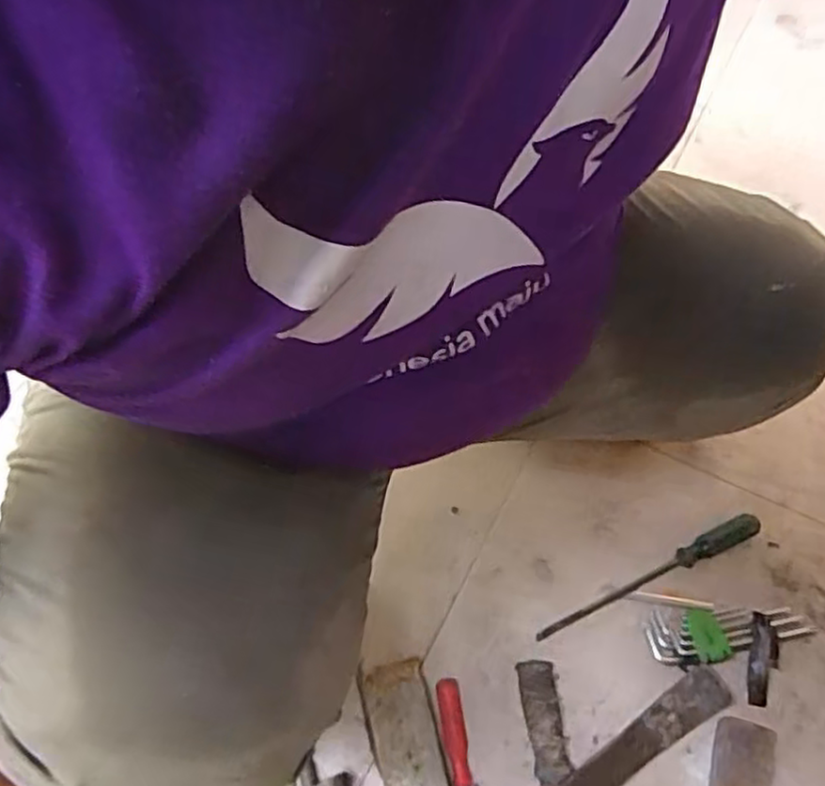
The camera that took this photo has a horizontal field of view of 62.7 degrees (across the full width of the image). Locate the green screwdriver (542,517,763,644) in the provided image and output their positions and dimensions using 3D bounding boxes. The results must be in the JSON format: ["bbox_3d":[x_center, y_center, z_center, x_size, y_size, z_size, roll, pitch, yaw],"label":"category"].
[{"bbox_3d":[0.256,0.198,0.731,0.272,0.024,0.025,-22,62,-13],"label":"green screwdriver"}]

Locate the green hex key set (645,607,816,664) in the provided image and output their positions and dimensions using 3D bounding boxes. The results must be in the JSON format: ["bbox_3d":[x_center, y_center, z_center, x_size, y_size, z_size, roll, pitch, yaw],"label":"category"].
[{"bbox_3d":[0.328,0.249,0.697,0.164,0.018,0.053,0,60,0],"label":"green hex key set"}]

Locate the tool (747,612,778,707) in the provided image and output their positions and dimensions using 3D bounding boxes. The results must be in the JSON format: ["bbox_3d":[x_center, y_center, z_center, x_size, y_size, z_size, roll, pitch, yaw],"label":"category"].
[{"bbox_3d":[0.355,0.269,0.685,0.028,0.015,0.086,14,61,8],"label":"tool"}]

